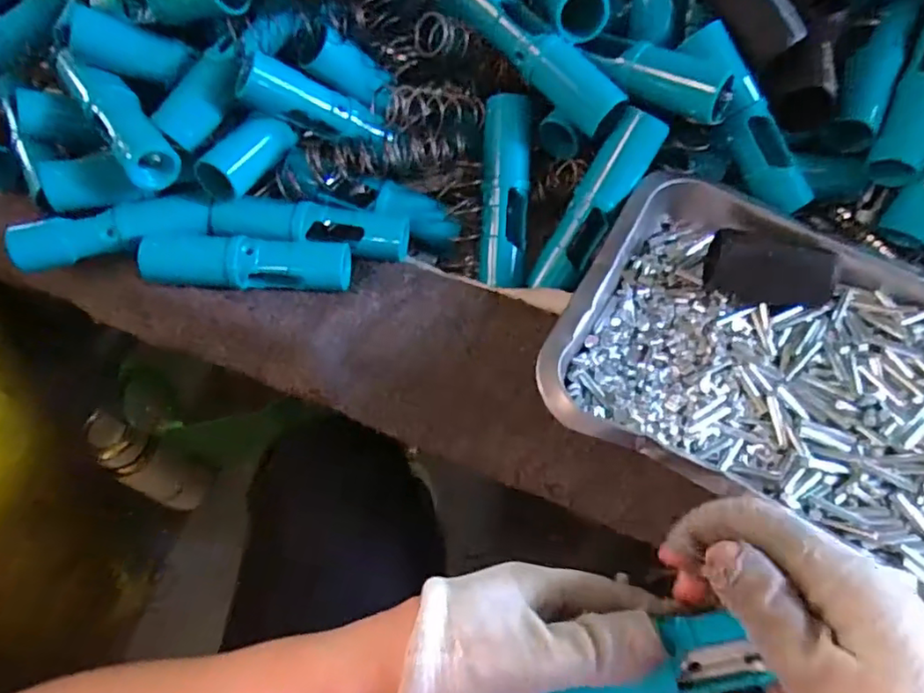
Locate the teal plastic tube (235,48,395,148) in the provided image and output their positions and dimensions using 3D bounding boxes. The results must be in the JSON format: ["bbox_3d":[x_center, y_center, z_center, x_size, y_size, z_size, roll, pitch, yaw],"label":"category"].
[{"bbox_3d":[-0.088,-0.145,0.365,0.093,0.027,0.024,18,60,-20],"label":"teal plastic tube"}]

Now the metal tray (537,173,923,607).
[{"bbox_3d":[0.189,0.004,0.320,0.249,0.032,0.190,29,66,15],"label":"metal tray"}]

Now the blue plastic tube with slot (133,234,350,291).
[{"bbox_3d":[-0.128,-0.050,0.356,0.118,0.020,0.027,0,62,0],"label":"blue plastic tube with slot"}]

